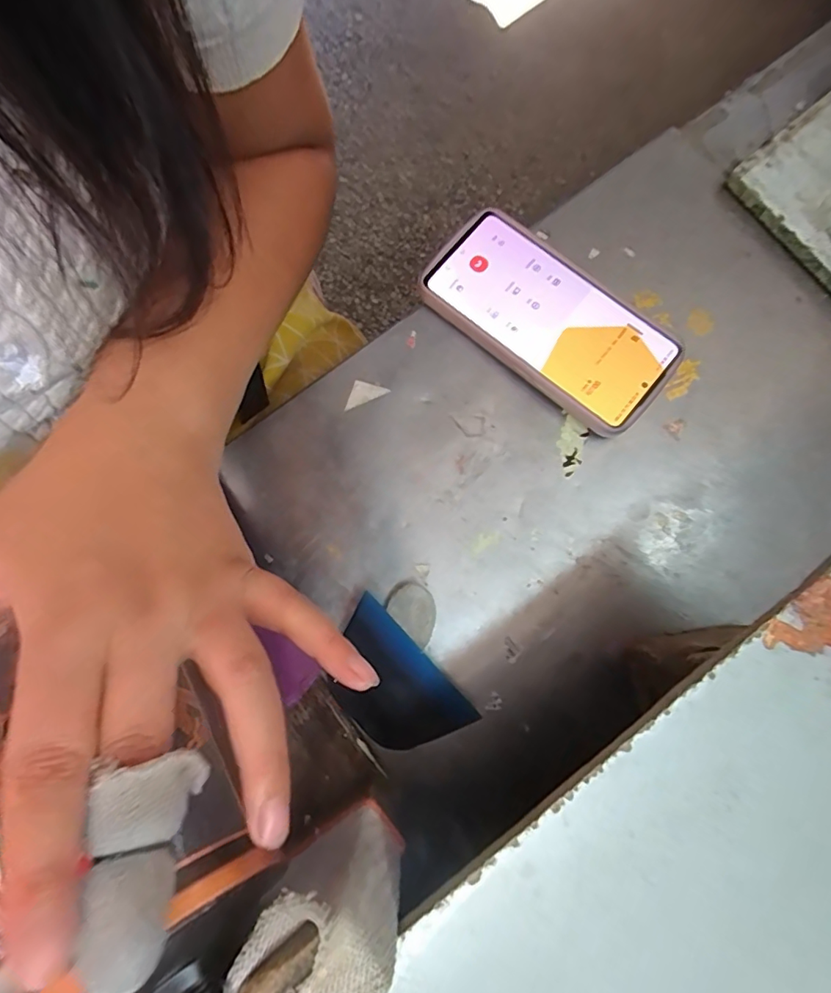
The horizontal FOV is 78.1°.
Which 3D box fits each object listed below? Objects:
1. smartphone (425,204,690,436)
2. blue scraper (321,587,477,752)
[{"bbox_3d":[0.083,-0.112,0.329,0.164,0.019,0.076,39,82,7],"label":"smartphone"},{"bbox_3d":[-0.016,0.105,0.284,0.055,0.007,0.084,-44,84,9],"label":"blue scraper"}]

